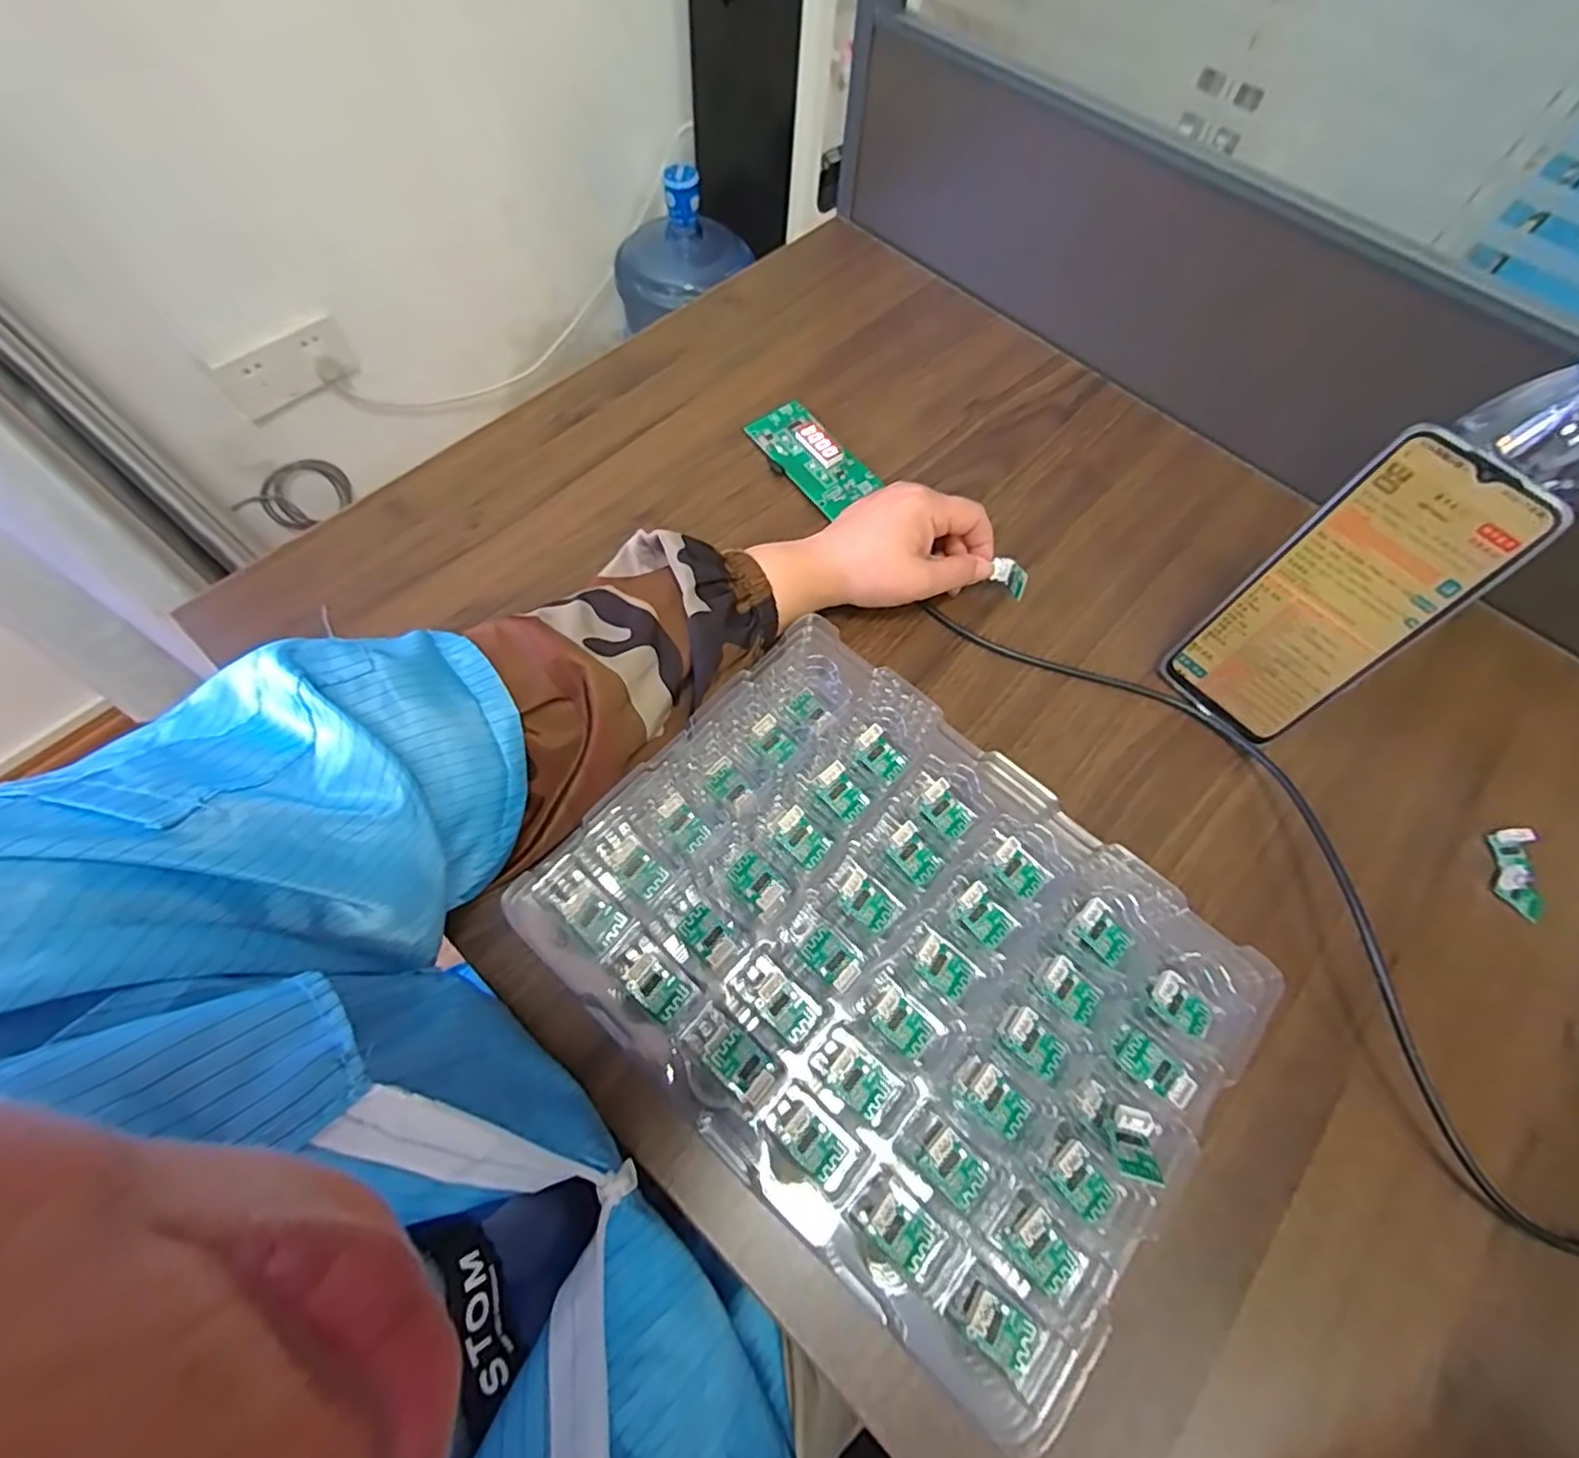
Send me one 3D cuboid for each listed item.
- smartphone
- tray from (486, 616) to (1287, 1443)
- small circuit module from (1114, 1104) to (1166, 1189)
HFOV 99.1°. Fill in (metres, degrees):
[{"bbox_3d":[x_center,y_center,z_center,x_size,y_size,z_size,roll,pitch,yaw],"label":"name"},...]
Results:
[{"bbox_3d":[0.284,-0.064,0.353,0.006,0.163,0.077,-24,66,-44],"label":"smartphone"},{"bbox_3d":[0.044,0.105,0.316,0.283,0.046,0.215,40,70,14],"label":"tray"},{"bbox_3d":[0.138,0.168,0.272,0.019,0.007,0.029,6,34,14],"label":"small circuit module"}]

